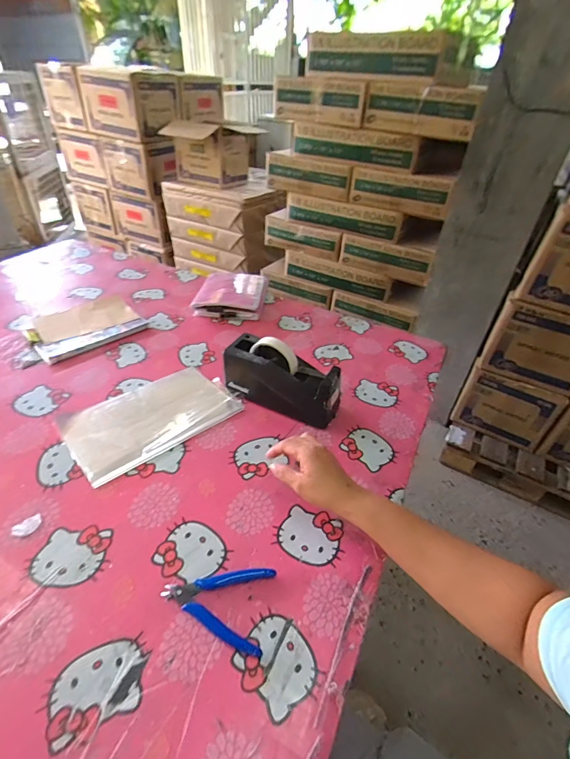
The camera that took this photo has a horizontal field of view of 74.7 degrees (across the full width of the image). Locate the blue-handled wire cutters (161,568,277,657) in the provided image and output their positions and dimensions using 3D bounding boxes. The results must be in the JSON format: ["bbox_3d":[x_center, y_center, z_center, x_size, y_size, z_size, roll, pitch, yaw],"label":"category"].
[{"bbox_3d":[-0.078,0.249,0.420,0.118,0.009,0.084,7,39,4],"label":"blue-handled wire cutters"}]

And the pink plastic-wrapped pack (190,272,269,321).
[{"bbox_3d":[-0.134,-0.224,0.956,0.163,0.045,0.207,6,39,3],"label":"pink plastic-wrapped pack"}]

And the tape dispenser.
[{"bbox_3d":[-0.004,-0.006,0.640,0.195,0.119,0.071,18,42,17],"label":"tape dispenser"}]

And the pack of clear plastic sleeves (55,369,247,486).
[{"bbox_3d":[-0.225,0.059,0.636,0.258,0.010,0.160,-29,50,-34],"label":"pack of clear plastic sleeves"}]

